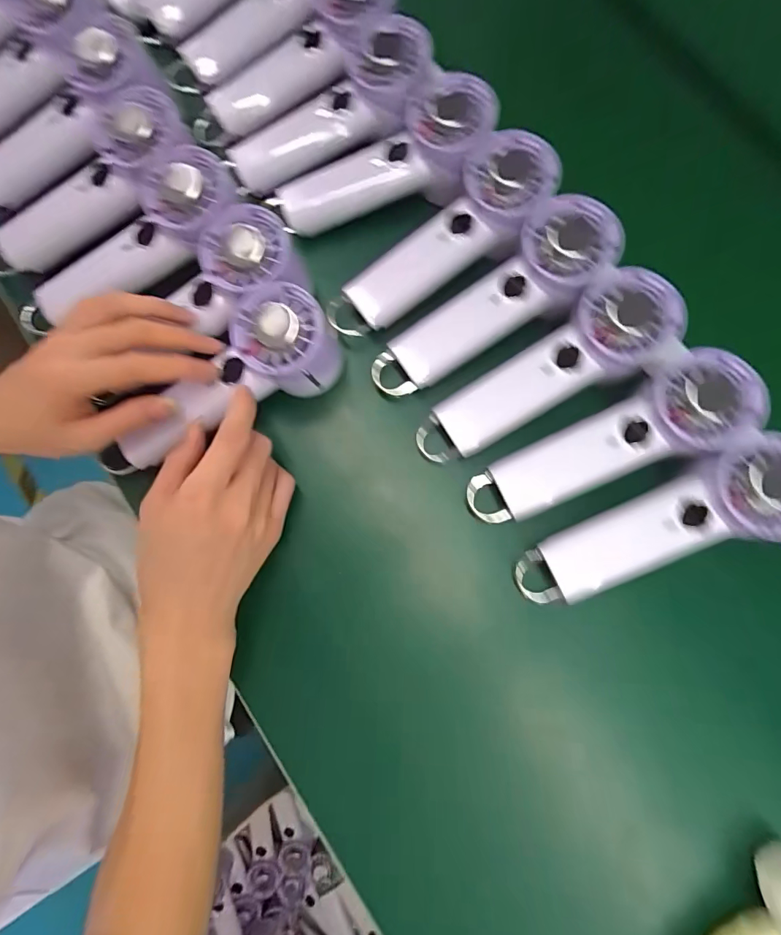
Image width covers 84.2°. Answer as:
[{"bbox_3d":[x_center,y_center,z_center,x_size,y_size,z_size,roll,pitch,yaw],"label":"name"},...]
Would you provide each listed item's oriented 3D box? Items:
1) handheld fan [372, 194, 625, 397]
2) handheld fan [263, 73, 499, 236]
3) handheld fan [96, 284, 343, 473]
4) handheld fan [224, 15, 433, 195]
[{"bbox_3d":[0.074,-0.119,0.319,0.194,0.029,0.062,-34,81,14],"label":"handheld fan"},{"bbox_3d":[-0.010,-0.236,0.346,0.189,0.041,0.064,-17,79,16],"label":"handheld fan"},{"bbox_3d":[-0.123,-0.057,0.315,0.180,0.055,0.066,-34,81,4],"label":"handheld fan"},{"bbox_3d":[-0.052,-0.284,0.351,0.182,0.033,0.062,-19,79,19],"label":"handheld fan"}]

